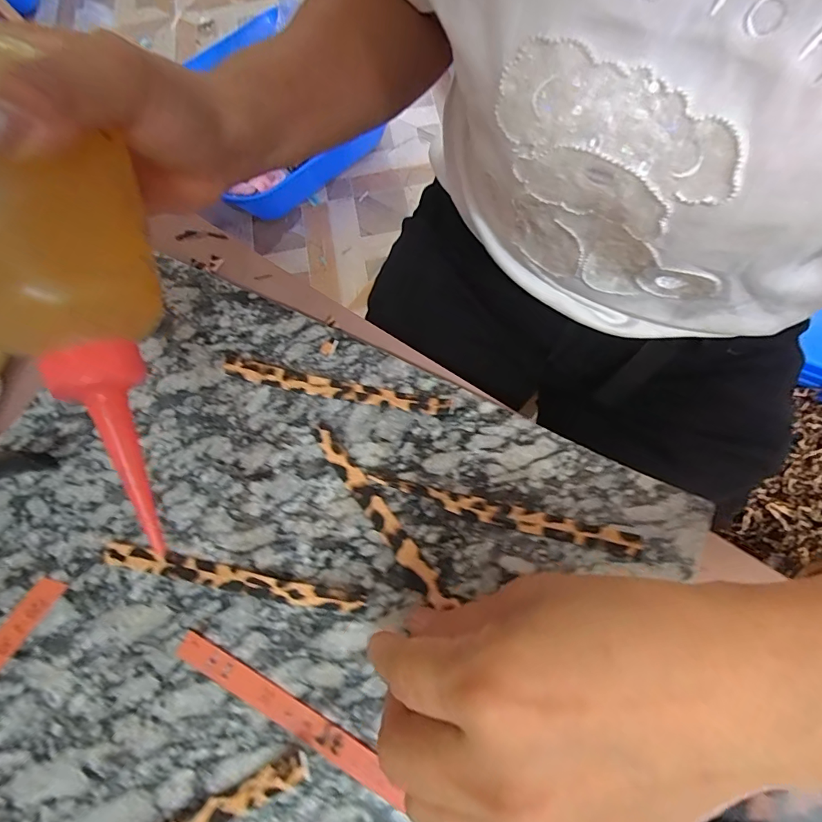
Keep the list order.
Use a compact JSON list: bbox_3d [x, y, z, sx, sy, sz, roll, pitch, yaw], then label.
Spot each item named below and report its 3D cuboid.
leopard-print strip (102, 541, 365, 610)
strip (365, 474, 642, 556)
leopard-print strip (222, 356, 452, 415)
[{"bbox_3d":[-0.088,0.081,0.211,0.130,0.006,0.011,9,71,6],"label":"leopard-print strip"},{"bbox_3d":[0.043,0.050,0.215,0.130,0.006,0.012,12,73,7],"label":"strip"},{"bbox_3d":[-0.042,-0.013,0.241,0.126,0.006,0.011,11,71,6],"label":"leopard-print strip"}]

